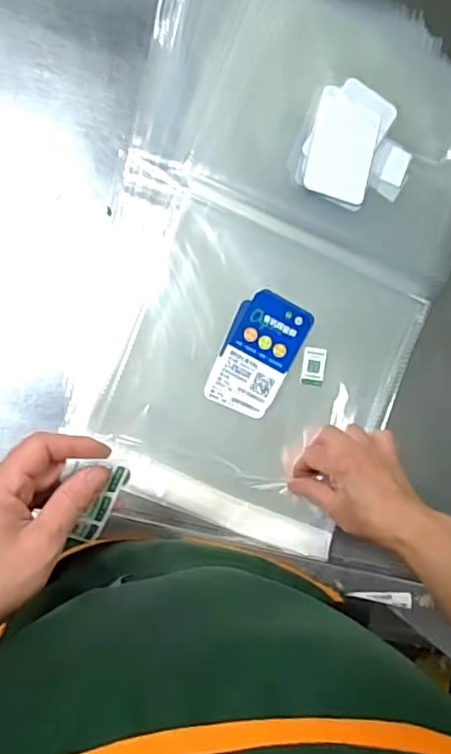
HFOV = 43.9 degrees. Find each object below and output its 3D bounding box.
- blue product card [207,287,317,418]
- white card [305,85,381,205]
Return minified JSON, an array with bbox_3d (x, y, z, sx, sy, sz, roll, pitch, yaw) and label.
[{"bbox_3d":[0.030,-0.022,0.520,0.067,0.004,0.113,26,85,-6],"label":"blue product card"},{"bbox_3d":[0.114,-0.222,0.537,0.062,0.004,0.108,14,81,-6],"label":"white card"}]

